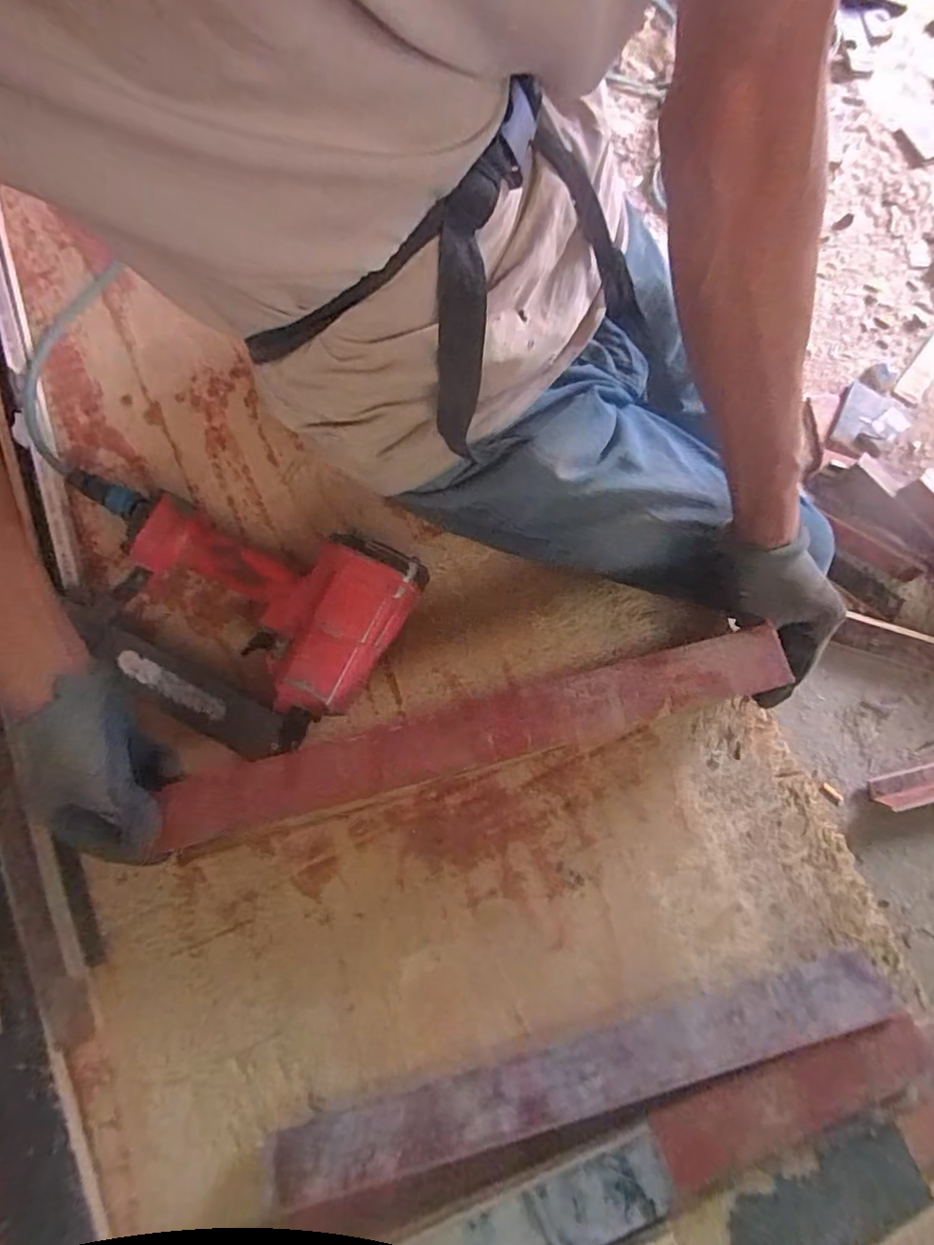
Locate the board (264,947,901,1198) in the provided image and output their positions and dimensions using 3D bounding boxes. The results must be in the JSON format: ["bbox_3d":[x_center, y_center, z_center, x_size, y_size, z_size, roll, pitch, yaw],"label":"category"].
[{"bbox_3d":[0.095,0.353,0.442,0.494,0.018,0.050,-15,49,-5],"label":"board"}]

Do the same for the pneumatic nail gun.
[{"bbox_3d":[-0.218,-0.014,0.503,0.318,0.077,0.201,24,78,4],"label":"pneumatic nail gun"}]

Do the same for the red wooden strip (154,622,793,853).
[{"bbox_3d":[0.002,0.088,0.437,0.474,0.024,0.053,-15,79,1],"label":"red wooden strip"}]

